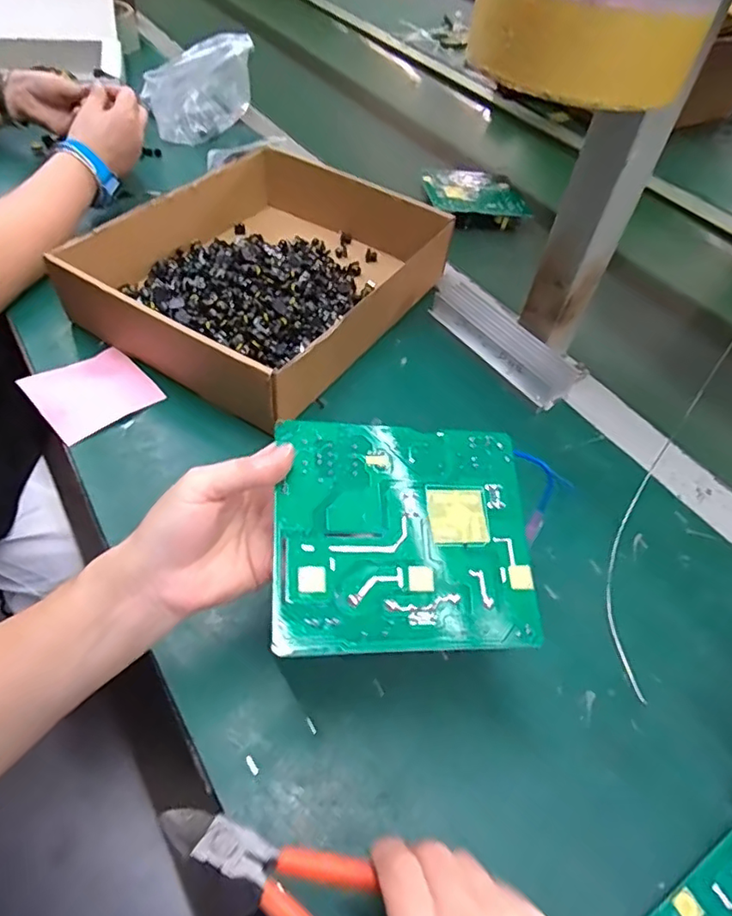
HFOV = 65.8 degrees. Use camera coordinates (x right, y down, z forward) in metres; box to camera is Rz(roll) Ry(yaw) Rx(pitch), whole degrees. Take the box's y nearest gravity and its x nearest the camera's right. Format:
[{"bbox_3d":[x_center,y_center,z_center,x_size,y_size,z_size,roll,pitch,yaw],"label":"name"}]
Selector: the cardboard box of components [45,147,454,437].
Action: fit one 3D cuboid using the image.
[{"bbox_3d":[-0.090,-0.192,0.557,0.257,0.070,0.328,30,54,17],"label":"cardboard box of components"}]

